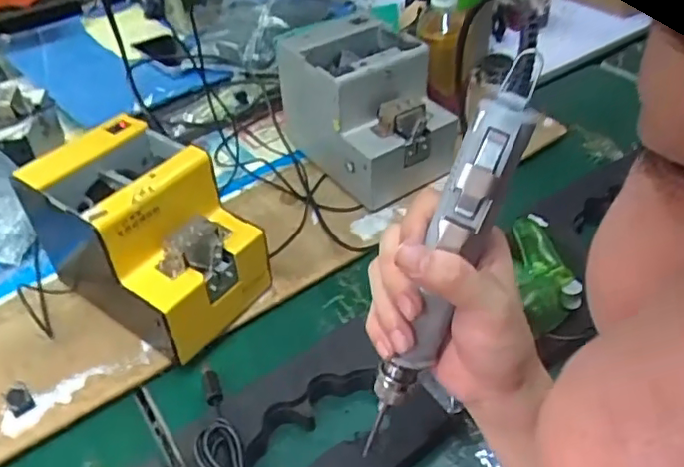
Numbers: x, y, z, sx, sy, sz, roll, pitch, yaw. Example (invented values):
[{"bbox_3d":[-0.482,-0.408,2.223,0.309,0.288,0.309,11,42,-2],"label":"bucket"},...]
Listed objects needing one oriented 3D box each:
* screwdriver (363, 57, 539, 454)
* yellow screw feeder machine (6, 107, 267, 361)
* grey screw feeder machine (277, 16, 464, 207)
[{"bbox_3d":[0.057,0.022,0.332,0.039,0.239,0.028,-8,34,-45],"label":"screwdriver"},{"bbox_3d":[-0.174,0.003,0.563,0.169,0.155,0.122,26,50,29],"label":"yellow screw feeder machine"},{"bbox_3d":[0.031,-0.149,0.714,0.129,0.159,0.187,-23,45,-20],"label":"grey screw feeder machine"}]

